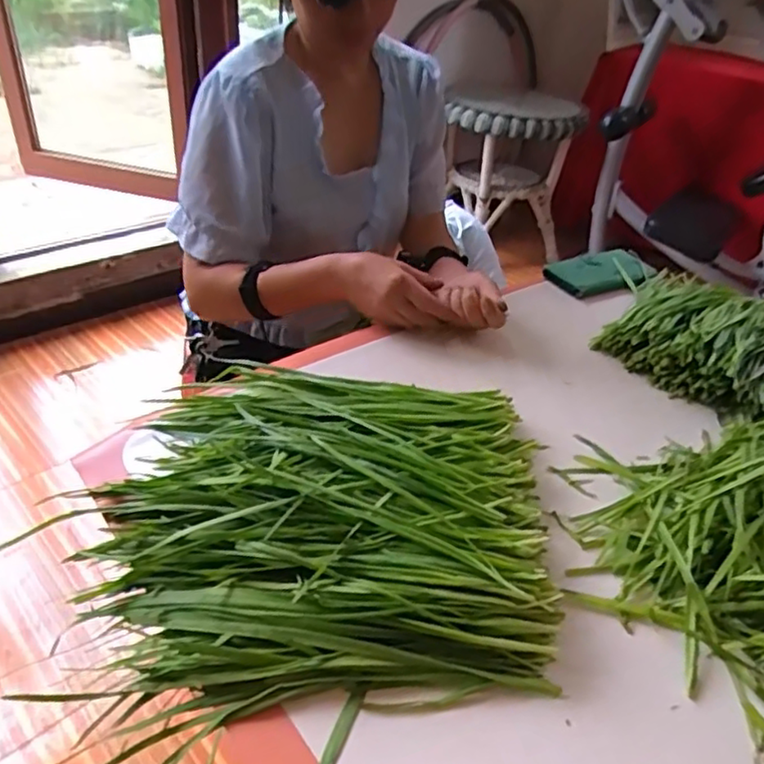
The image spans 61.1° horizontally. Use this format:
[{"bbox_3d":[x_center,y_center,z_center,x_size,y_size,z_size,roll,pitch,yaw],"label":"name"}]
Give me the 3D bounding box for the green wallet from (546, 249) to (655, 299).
[{"bbox_3d":[0.307,-0.156,0.911,0.159,0.021,0.080,-13,39,-23],"label":"green wallet"}]

